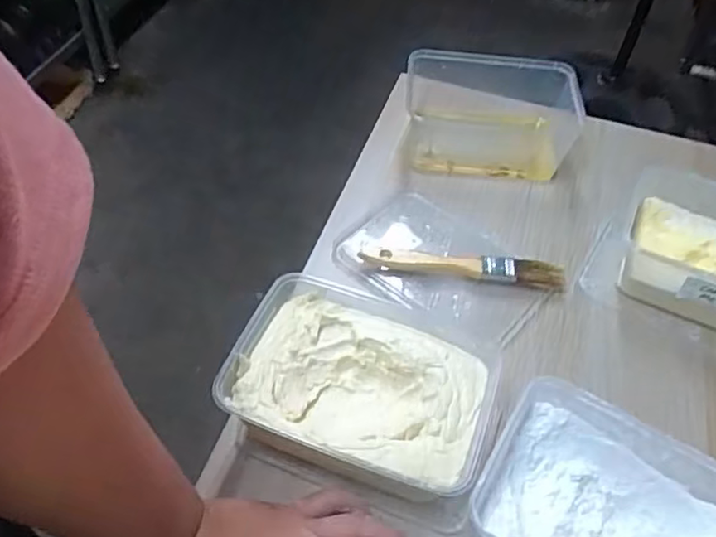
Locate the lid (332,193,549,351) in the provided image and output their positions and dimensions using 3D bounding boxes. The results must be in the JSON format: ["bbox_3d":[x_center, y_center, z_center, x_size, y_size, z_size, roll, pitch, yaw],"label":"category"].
[{"bbox_3d":[0.075,-0.002,0.567,0.170,0.013,0.127,39,57,25],"label":"lid"}]

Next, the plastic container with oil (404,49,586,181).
[{"bbox_3d":[0.143,-0.163,0.662,0.182,0.071,0.130,6,50,1],"label":"plastic container with oil"}]

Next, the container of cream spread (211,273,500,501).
[{"bbox_3d":[0.003,0.087,0.444,0.168,0.067,0.130,16,51,10],"label":"container of cream spread"}]

